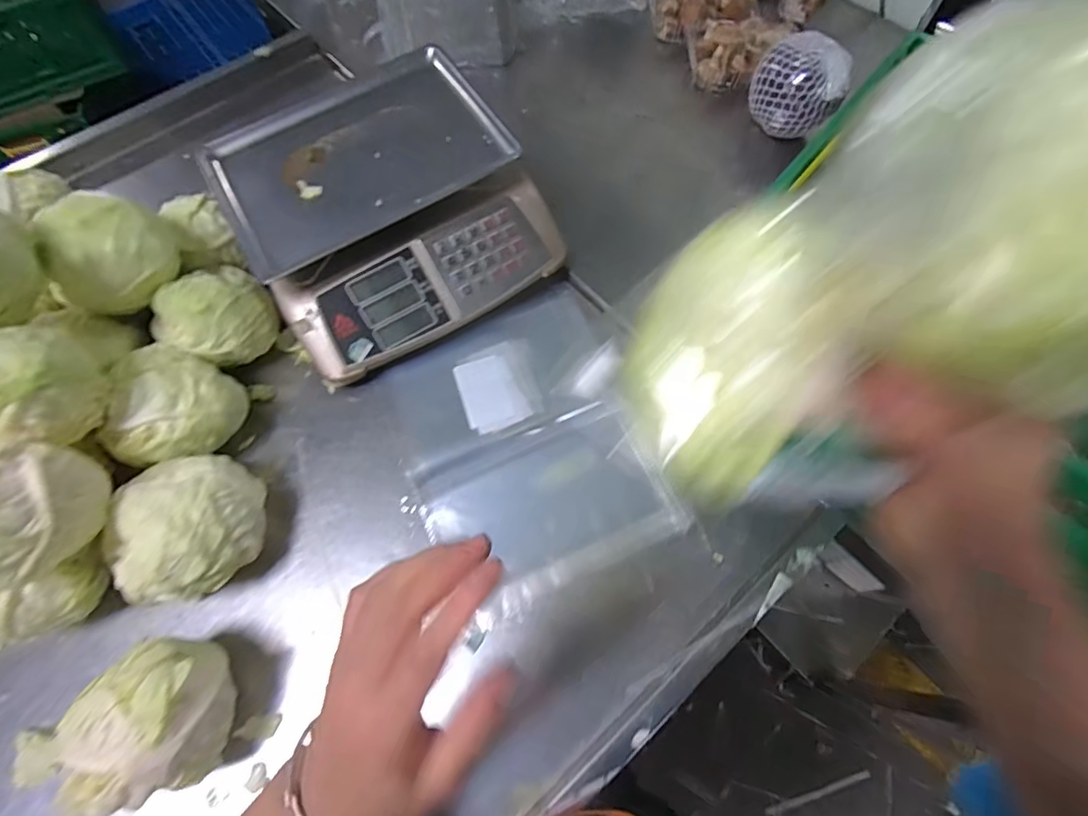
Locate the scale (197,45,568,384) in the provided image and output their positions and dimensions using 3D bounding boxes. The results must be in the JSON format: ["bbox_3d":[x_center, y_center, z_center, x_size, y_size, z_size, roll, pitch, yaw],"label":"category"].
[{"bbox_3d":[-0.199,-0.250,0.646,0.335,0.124,0.348,-30,70,-11],"label":"scale"}]

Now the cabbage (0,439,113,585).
[{"bbox_3d":[-0.433,0.088,0.420,0.089,0.099,0.115,11,68,5],"label":"cabbage"}]

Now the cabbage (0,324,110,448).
[{"bbox_3d":[-0.467,-0.019,0.456,0.100,0.089,0.108,15,68,7],"label":"cabbage"}]

